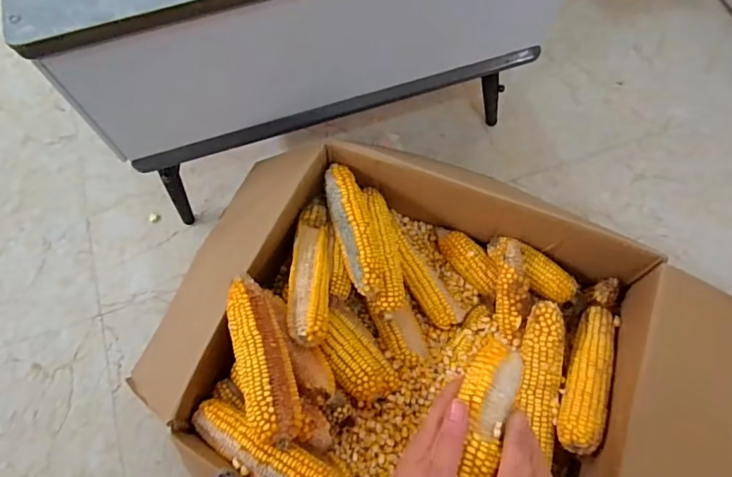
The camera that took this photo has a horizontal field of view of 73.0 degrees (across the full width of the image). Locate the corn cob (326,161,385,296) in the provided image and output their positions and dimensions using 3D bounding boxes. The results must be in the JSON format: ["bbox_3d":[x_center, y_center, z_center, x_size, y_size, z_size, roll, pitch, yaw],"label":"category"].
[{"bbox_3d":[-0.016,-0.016,0.646,0.050,0.041,0.192,-16,69,-4],"label":"corn cob"}]

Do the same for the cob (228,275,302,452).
[{"bbox_3d":[-0.115,0.127,0.537,0.057,0.039,0.186,-15,69,-4],"label":"cob"}]

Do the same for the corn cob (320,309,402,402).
[{"bbox_3d":[-0.014,0.147,0.622,0.063,0.059,0.122,-34,72,-9],"label":"corn cob"}]

